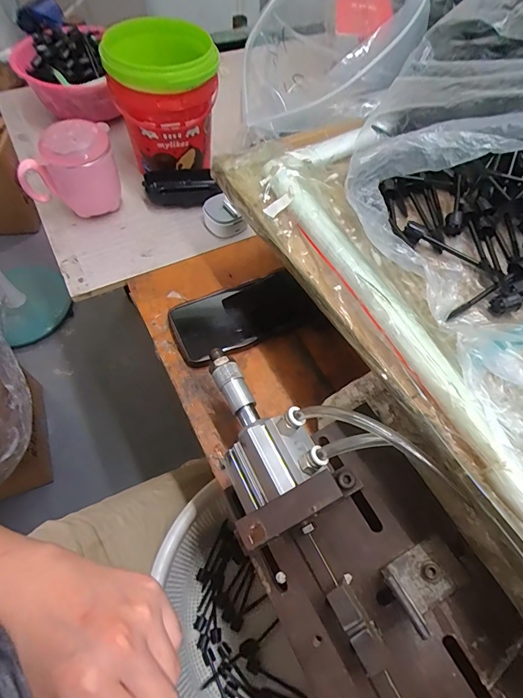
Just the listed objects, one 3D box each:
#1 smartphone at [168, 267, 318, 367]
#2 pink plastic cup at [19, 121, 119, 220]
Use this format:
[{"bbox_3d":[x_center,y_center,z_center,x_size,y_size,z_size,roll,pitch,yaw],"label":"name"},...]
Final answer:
[{"bbox_3d":[-0.024,-0.040,0.434,0.154,0.011,0.080,-24,66,-12],"label":"smartphone"},{"bbox_3d":[-0.232,-0.221,0.477,0.108,0.095,0.072,0,59,-4],"label":"pink plastic cup"}]

